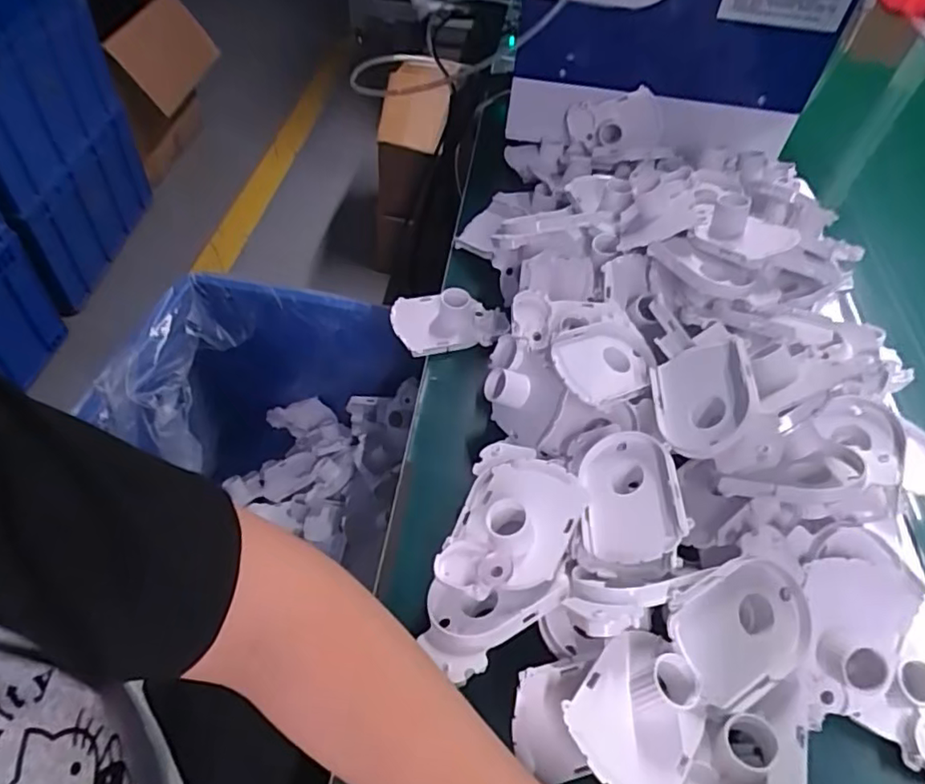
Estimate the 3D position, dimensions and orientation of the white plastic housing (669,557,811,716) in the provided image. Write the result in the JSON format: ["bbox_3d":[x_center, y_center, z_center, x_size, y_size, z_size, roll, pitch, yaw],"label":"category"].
[{"bbox_3d":[0.157,0.132,0.345,0.086,0.017,0.064,-22,81,-21],"label":"white plastic housing"}]

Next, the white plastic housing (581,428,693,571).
[{"bbox_3d":[0.115,0.073,0.405,0.063,0.033,0.088,-20,48,25],"label":"white plastic housing"}]

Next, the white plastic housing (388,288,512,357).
[{"bbox_3d":[-0.012,-0.064,0.549,0.104,0.034,0.061,5,51,-1],"label":"white plastic housing"}]

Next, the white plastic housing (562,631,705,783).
[{"bbox_3d":[0.093,0.166,0.313,0.065,0.030,0.077,38,57,23],"label":"white plastic housing"}]

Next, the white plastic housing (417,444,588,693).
[{"bbox_3d":[0.029,0.099,0.383,0.077,0.046,0.154,18,52,9],"label":"white plastic housing"}]

